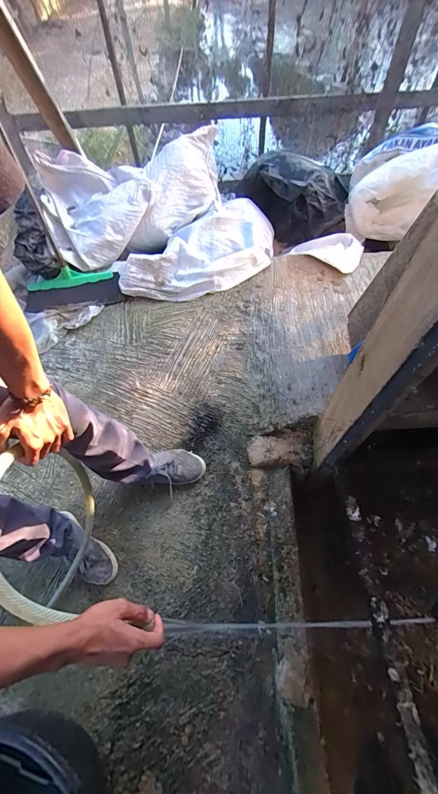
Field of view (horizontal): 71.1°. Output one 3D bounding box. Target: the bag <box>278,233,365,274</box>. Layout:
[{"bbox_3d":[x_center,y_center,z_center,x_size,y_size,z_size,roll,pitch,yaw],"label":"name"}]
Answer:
[{"bbox_3d":[0.442,-0.635,1.318,0.166,0.077,0.385,-35,46,-16],"label":"bag"}]

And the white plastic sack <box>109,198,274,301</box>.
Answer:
[{"bbox_3d":[-0.044,-0.577,1.224,0.686,0.161,0.346,-34,64,-15],"label":"white plastic sack"}]

